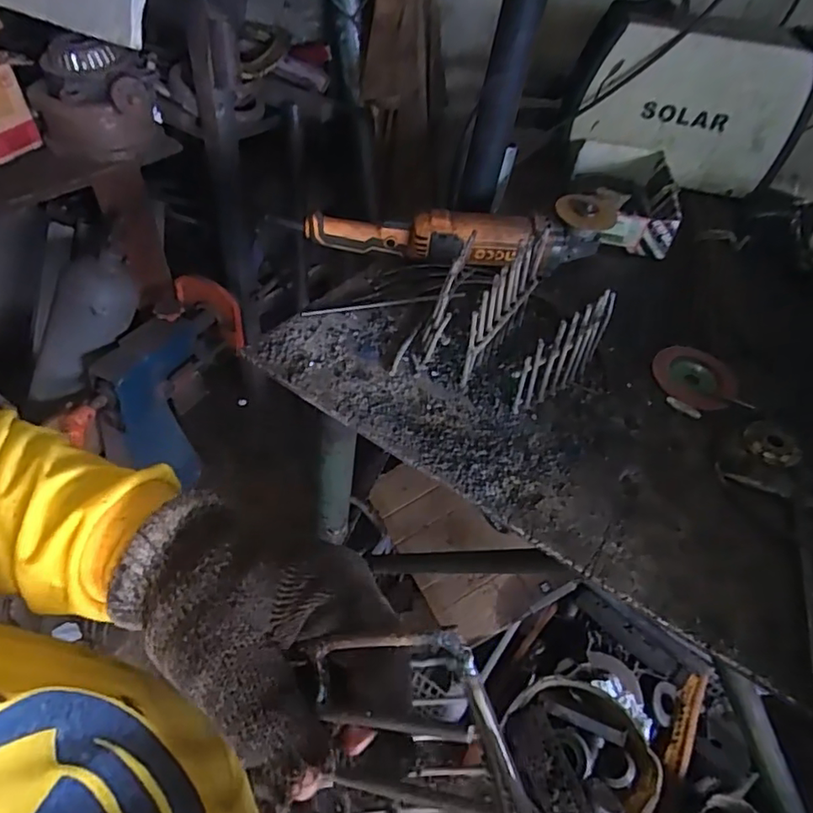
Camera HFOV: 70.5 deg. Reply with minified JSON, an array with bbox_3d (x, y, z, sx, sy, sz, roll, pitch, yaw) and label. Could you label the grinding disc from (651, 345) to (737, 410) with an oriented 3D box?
[{"bbox_3d":[0.331,-0.035,0.662,0.091,0.010,0.089,27,50,18],"label":"grinding disc"}]

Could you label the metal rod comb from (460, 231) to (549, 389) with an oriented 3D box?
[{"bbox_3d":[0.104,-0.114,0.601,0.016,0.089,0.177,28,64,19],"label":"metal rod comb"}]

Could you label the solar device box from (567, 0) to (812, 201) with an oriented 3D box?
[{"bbox_3d":[0.445,-0.486,0.918,0.350,0.218,0.125,14,47,7],"label":"solar device box"}]

